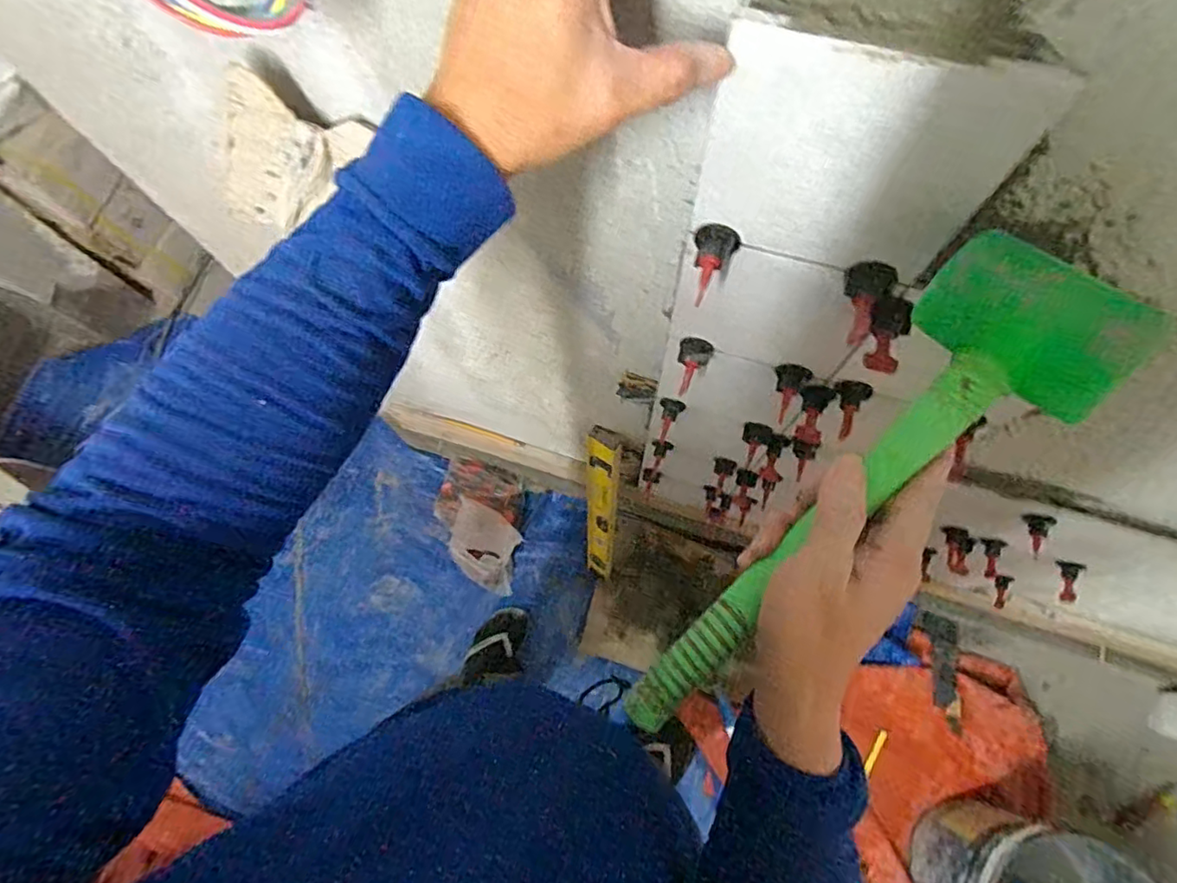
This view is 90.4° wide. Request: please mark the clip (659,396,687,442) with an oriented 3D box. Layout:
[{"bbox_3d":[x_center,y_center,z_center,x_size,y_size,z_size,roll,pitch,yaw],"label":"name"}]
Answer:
[{"bbox_3d":[0.093,-0.027,0.677,0.028,0.021,0.047,20,107,8],"label":"clip"}]

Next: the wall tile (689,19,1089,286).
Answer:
[{"bbox_3d":[0.138,-0.145,0.317,0.146,0.141,0.009,16,73,7],"label":"wall tile"}]

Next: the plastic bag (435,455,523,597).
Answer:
[{"bbox_3d":[-0.271,0.203,1.443,0.244,0.124,0.271,20,74,8],"label":"plastic bag"}]

